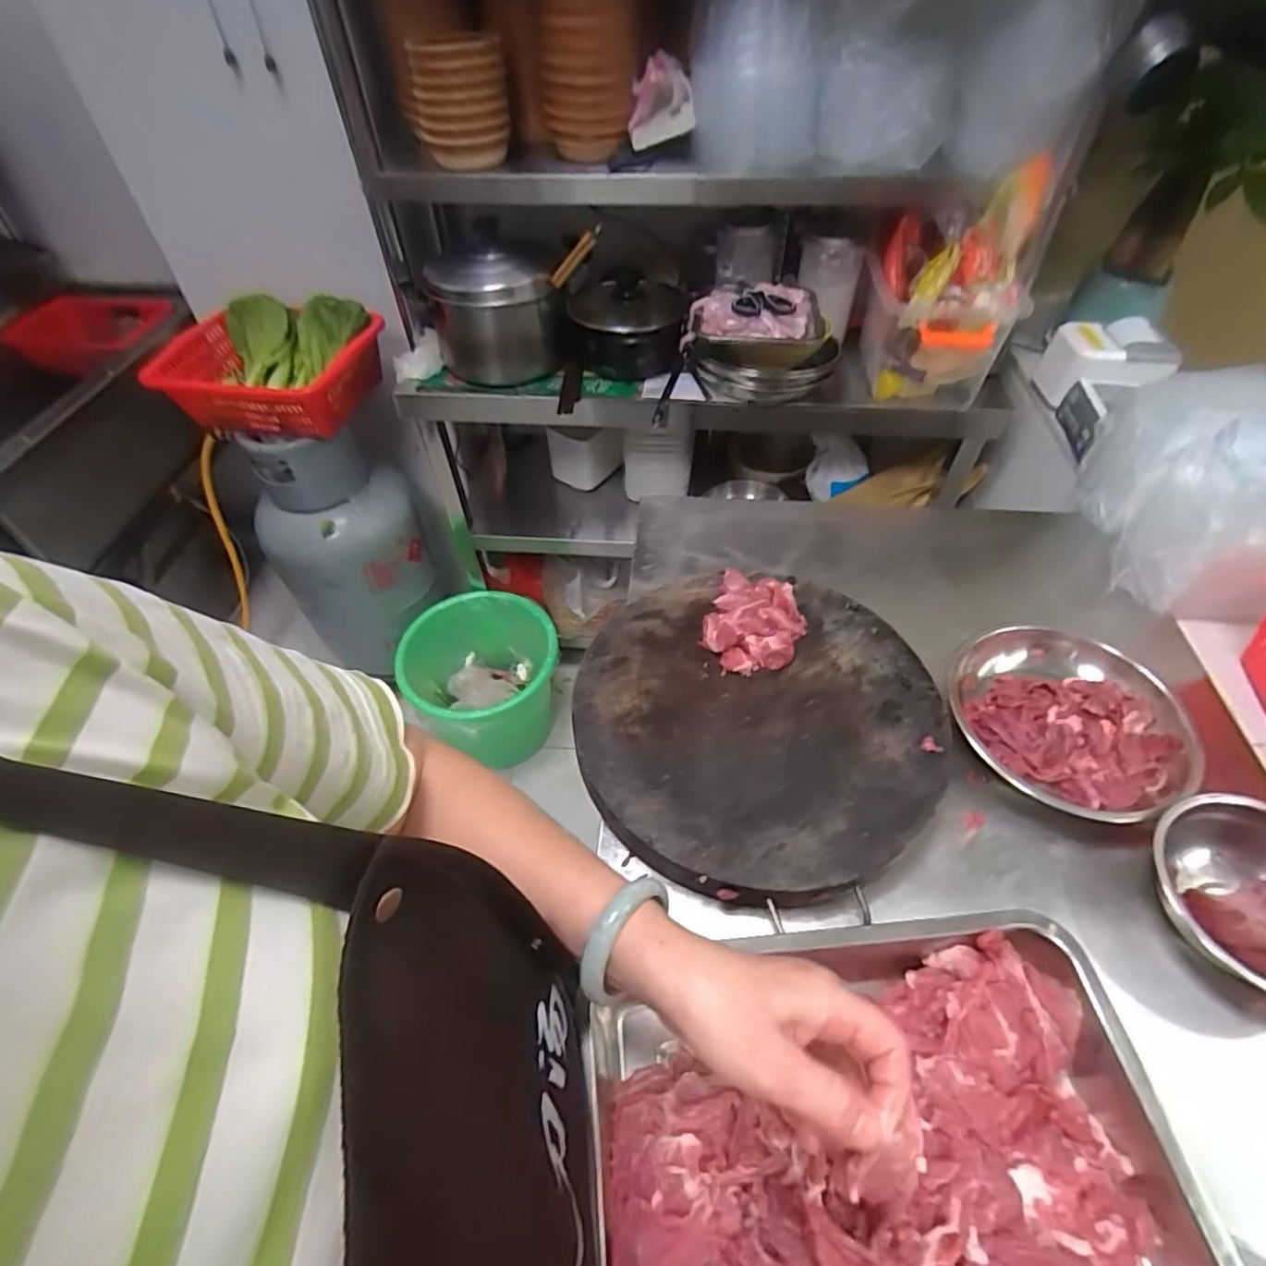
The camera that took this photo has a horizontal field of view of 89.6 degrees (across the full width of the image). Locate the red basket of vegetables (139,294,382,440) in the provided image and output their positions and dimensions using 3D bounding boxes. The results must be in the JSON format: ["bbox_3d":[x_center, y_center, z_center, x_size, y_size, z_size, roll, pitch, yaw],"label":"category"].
[{"bbox_3d":[-0.659,-0.477,1.150,0.408,0.129,0.263,12,51,12],"label":"red basket of vegetables"}]

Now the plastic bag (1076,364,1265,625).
[{"bbox_3d":[0.636,-0.151,0.694,0.184,0.190,0.268,12,51,12],"label":"plastic bag"}]

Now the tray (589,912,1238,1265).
[{"bbox_3d":[0.154,0.324,0.384,0.349,0.051,0.257,-5,51,-1],"label":"tray"}]

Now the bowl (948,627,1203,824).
[{"bbox_3d":[0.398,0.089,0.591,0.197,0.069,0.174,28,56,23],"label":"bowl"}]

